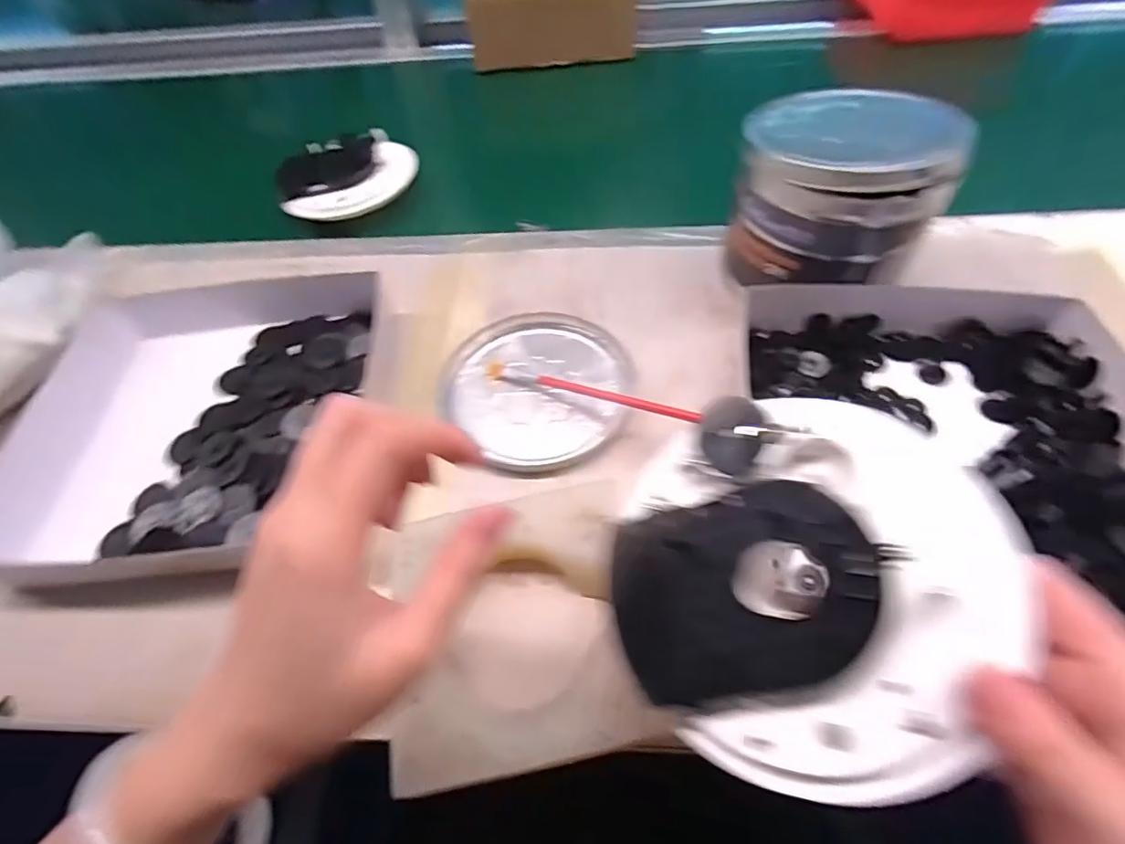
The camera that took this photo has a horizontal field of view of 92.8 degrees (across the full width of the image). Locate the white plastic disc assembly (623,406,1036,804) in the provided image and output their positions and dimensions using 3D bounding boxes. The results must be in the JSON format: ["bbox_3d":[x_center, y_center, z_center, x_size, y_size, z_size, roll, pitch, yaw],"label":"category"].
[{"bbox_3d":[0.073,0.052,0.174,0.115,0.014,0.119,-7,74,24],"label":"white plastic disc assembly"}]

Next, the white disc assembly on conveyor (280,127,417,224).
[{"bbox_3d":[-0.199,-0.233,0.499,0.121,0.030,0.097,-21,54,-11],"label":"white disc assembly on conveyor"}]

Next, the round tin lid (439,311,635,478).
[{"bbox_3d":[-0.015,-0.026,0.364,0.125,0.017,0.133,-2,53,3],"label":"round tin lid"}]

